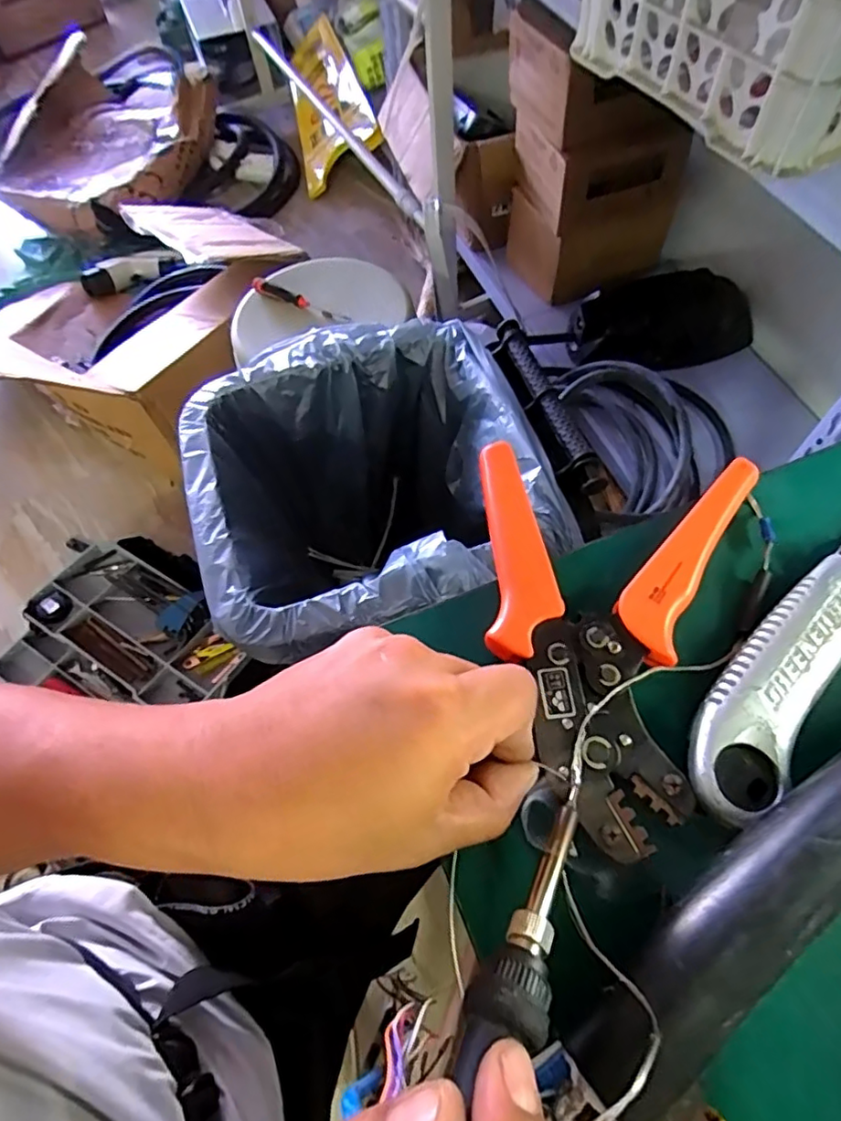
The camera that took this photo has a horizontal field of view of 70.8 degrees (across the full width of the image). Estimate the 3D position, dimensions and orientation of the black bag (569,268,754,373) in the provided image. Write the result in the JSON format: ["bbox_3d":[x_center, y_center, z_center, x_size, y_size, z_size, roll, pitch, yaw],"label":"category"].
[{"bbox_3d":[0.495,-0.480,1.202,0.363,0.166,0.105,-5,62,1],"label":"black bag"}]

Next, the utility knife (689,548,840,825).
[{"bbox_3d":[0.168,0.025,0.253,0.036,0.020,0.190,36,70,20],"label":"utility knife"}]

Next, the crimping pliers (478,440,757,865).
[{"bbox_3d":[0.074,0.026,0.253,0.116,0.015,0.170,11,64,9],"label":"crimping pliers"}]

